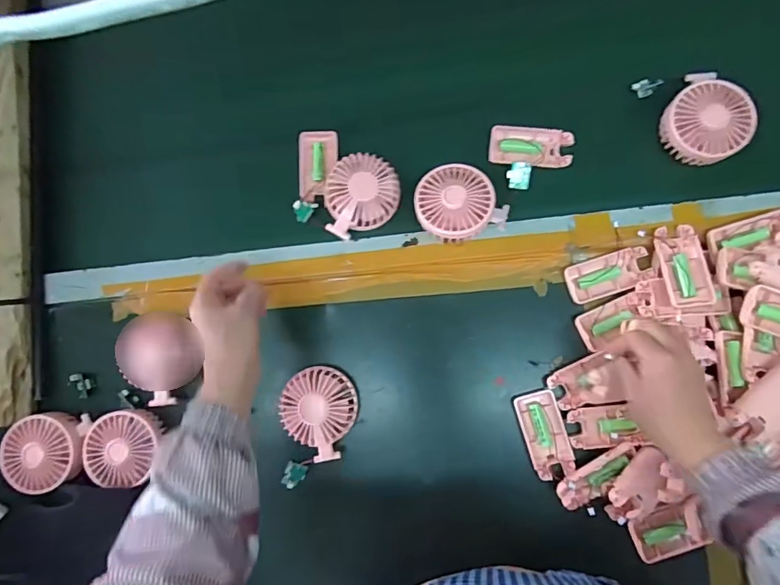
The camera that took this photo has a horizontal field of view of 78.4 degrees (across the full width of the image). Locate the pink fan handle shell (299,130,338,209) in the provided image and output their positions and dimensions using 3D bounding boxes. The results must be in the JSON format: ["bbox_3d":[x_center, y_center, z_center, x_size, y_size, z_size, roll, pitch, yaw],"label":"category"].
[{"bbox_3d":[-0.090,-0.156,0.592,0.045,0.014,0.089,1,85,6],"label":"pink fan handle shell"}]

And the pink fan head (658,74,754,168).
[{"bbox_3d":[0.358,-0.195,0.543,0.085,0.043,0.093,-1,85,6],"label":"pink fan head"}]

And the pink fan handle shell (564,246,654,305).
[{"bbox_3d":[0.255,-0.020,0.561,0.091,0.016,0.047,-18,83,4],"label":"pink fan handle shell"}]

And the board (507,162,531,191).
[{"bbox_3d":[0.150,-0.136,0.558,0.026,0.006,0.030,6,97,22],"label":"board"}]

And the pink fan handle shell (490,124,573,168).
[{"bbox_3d":[0.169,-0.174,0.573,0.096,0.013,0.050,9,86,7],"label":"pink fan handle shell"}]

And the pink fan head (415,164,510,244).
[{"bbox_3d":[0.077,-0.103,0.552,0.092,0.042,0.087,-1,85,6],"label":"pink fan head"}]

